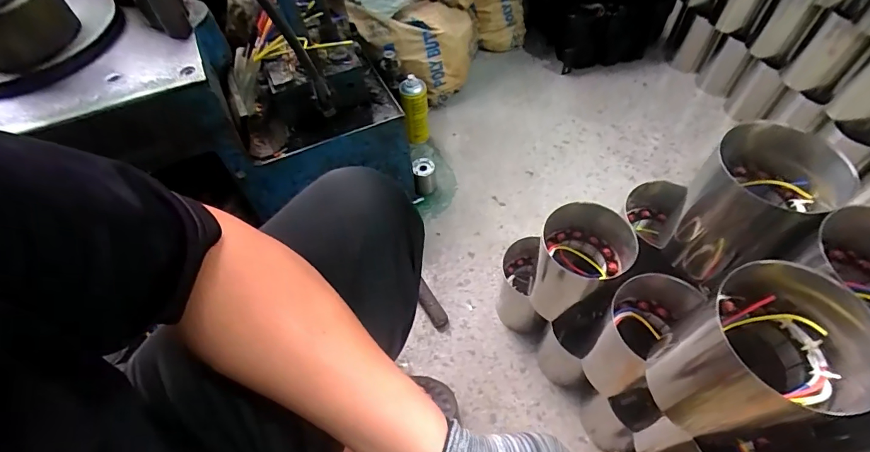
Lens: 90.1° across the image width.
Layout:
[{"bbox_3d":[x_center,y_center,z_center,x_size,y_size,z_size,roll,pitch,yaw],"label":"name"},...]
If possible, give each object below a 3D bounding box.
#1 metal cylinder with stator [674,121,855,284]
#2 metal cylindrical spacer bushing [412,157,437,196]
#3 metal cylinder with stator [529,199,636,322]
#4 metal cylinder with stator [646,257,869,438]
[{"bbox_3d":[0.360,-0.025,0.502,0.106,0.164,0.107,-2,55,2],"label":"metal cylinder with stator"},{"bbox_3d":[-0.023,-0.109,1.003,0.051,0.083,0.053,-2,55,2],"label":"metal cylindrical spacer bushing"},{"bbox_3d":[0.212,0.065,0.664,0.124,0.174,0.133,-2,55,2],"label":"metal cylinder with stator"},{"bbox_3d":[0.298,0.129,0.416,0.112,0.184,0.114,-2,55,2],"label":"metal cylinder with stator"}]

